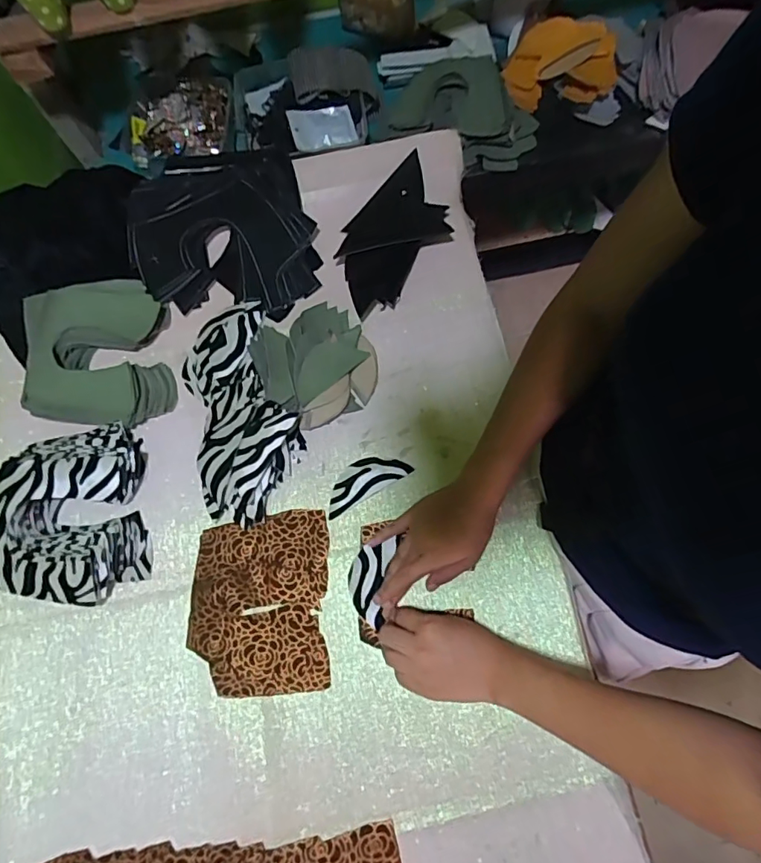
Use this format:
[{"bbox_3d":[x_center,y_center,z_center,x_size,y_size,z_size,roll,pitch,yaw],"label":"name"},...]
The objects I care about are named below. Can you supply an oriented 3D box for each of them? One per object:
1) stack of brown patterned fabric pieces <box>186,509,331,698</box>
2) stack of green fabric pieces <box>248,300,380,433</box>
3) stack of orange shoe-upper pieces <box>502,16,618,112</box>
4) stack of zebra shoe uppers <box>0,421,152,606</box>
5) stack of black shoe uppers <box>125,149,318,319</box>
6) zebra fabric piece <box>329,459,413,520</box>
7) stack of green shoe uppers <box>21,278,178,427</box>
[{"bbox_3d":[-0.124,0.172,0.521,0.137,0.010,0.173,-3,72,1],"label":"stack of brown patterned fabric pieces"},{"bbox_3d":[-0.074,-0.083,0.577,0.129,0.046,0.142,-27,73,-6],"label":"stack of green fabric pieces"},{"bbox_3d":[0.293,-0.595,0.821,0.169,0.059,0.151,13,74,6],"label":"stack of orange shoe-upper pieces"},{"bbox_3d":[-0.332,0.088,0.531,0.157,0.056,0.182,-9,72,0],"label":"stack of zebra shoe uppers"},{"bbox_3d":[-0.193,-0.247,0.630,0.214,0.041,0.220,-8,72,0],"label":"stack of black shoe uppers"},{"bbox_3d":[-0.018,0.051,0.555,0.097,0.004,0.040,-29,74,-7],"label":"zebra fabric piece"},{"bbox_3d":[-0.326,-0.083,0.581,0.156,0.057,0.162,-12,72,-1],"label":"stack of green shoe uppers"}]

